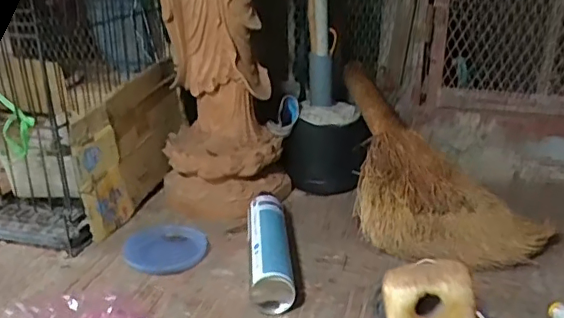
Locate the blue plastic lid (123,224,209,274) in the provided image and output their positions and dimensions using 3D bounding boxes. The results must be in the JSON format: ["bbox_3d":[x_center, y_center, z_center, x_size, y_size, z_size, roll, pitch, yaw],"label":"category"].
[{"bbox_3d":[-0.193,0.145,0.937,0.131,0.023,0.122,0,22,0],"label":"blue plastic lid"}]

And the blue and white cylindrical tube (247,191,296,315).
[{"bbox_3d":[-0.020,0.146,0.894,0.062,0.072,0.278,-2,22,-4],"label":"blue and white cylindrical tube"}]

